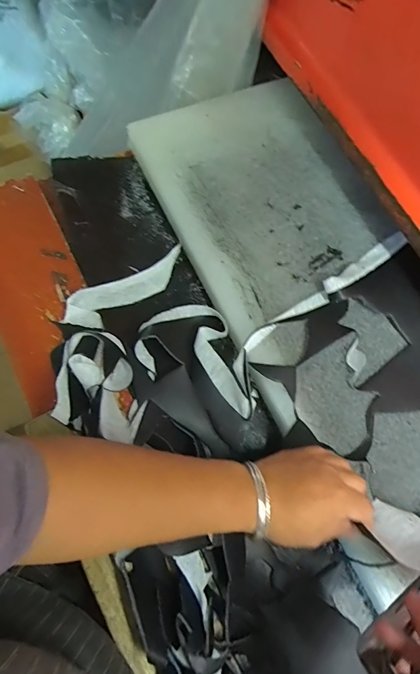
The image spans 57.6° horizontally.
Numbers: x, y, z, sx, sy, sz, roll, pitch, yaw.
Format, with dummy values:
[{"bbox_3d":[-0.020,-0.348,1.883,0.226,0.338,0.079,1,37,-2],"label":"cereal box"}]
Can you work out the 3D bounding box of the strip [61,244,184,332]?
[{"bbox_3d":[-0.098,-0.060,0.468,0.165,0.025,0.041,-33,78,-29],"label":"strip"}]

